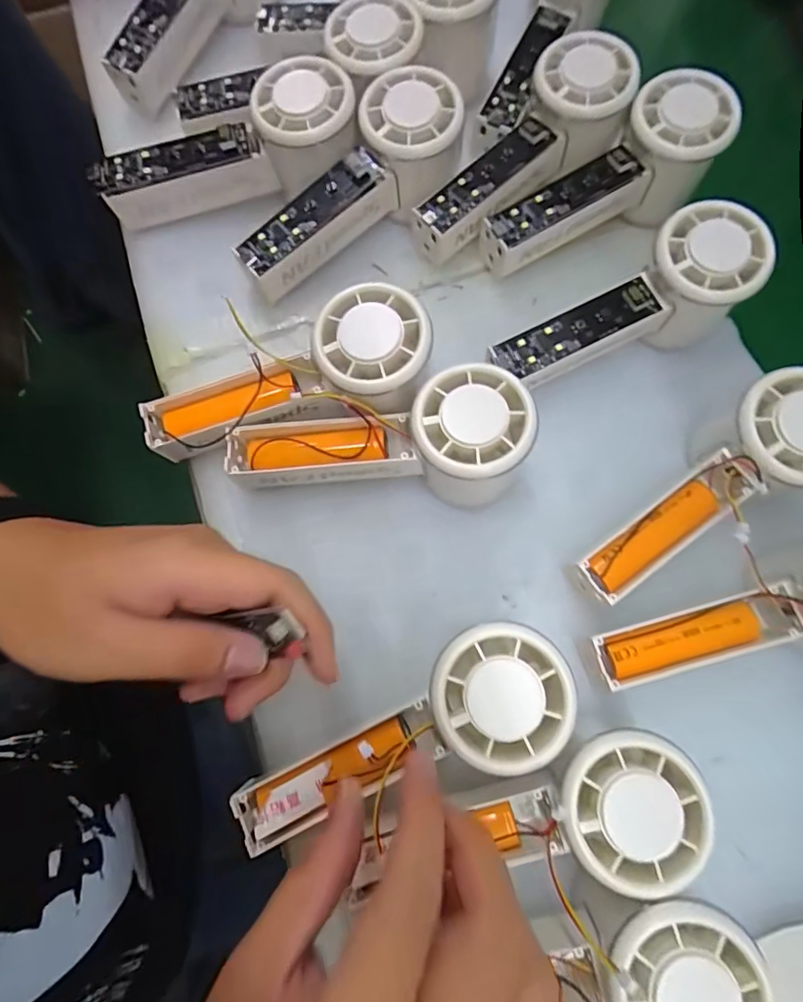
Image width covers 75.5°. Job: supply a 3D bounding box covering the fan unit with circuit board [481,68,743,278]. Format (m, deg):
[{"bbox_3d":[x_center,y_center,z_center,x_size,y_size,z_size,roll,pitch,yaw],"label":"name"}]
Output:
[{"bbox_3d":[0.122,-0.183,0.308,0.150,0.062,0.057,-36,80,-10],"label":"fan unit with circuit board"}]

